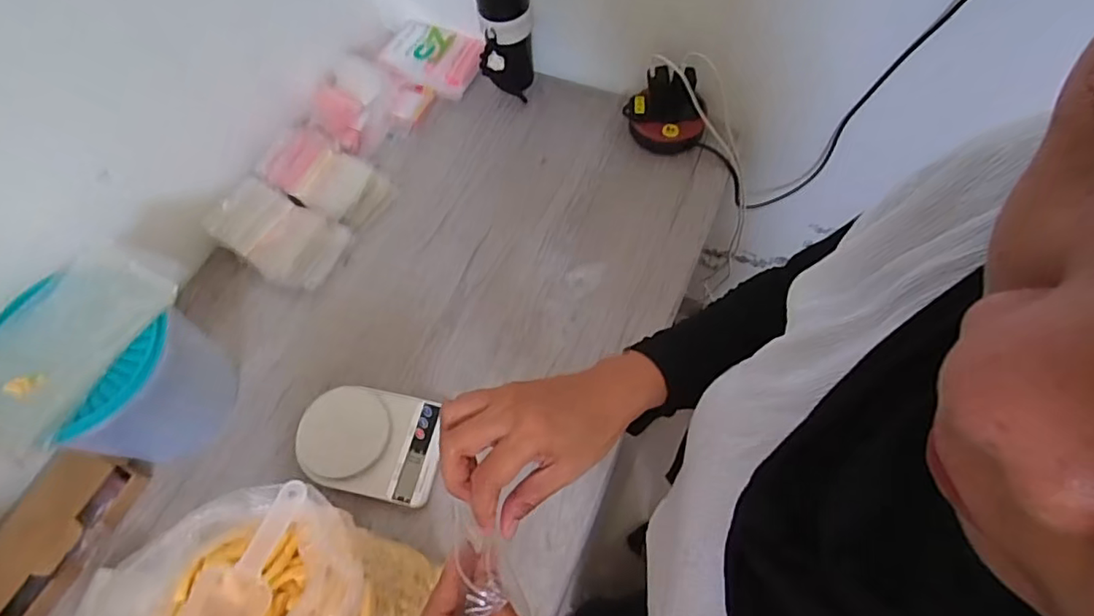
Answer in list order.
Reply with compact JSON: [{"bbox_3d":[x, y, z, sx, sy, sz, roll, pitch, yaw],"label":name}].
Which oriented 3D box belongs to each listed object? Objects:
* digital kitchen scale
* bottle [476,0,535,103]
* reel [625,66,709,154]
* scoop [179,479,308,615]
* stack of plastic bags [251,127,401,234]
[{"bbox_3d":[-0.222,0.166,0.727,0.174,0.042,0.129,9,64,8],"label":"digital kitchen scale"},{"bbox_3d":[-0.068,-0.442,0.903,0.083,0.233,0.070,4,64,6],"label":"bottle"},{"bbox_3d":[0.184,-0.306,0.883,0.119,0.115,0.086,-6,63,0],"label":"reel"},{"bbox_3d":[-0.239,0.209,0.462,0.056,0.037,0.157,26,83,16],"label":"scoop"},{"bbox_3d":[-0.336,-0.203,0.892,0.184,0.073,0.115,25,67,15],"label":"stack of plastic bags"}]

